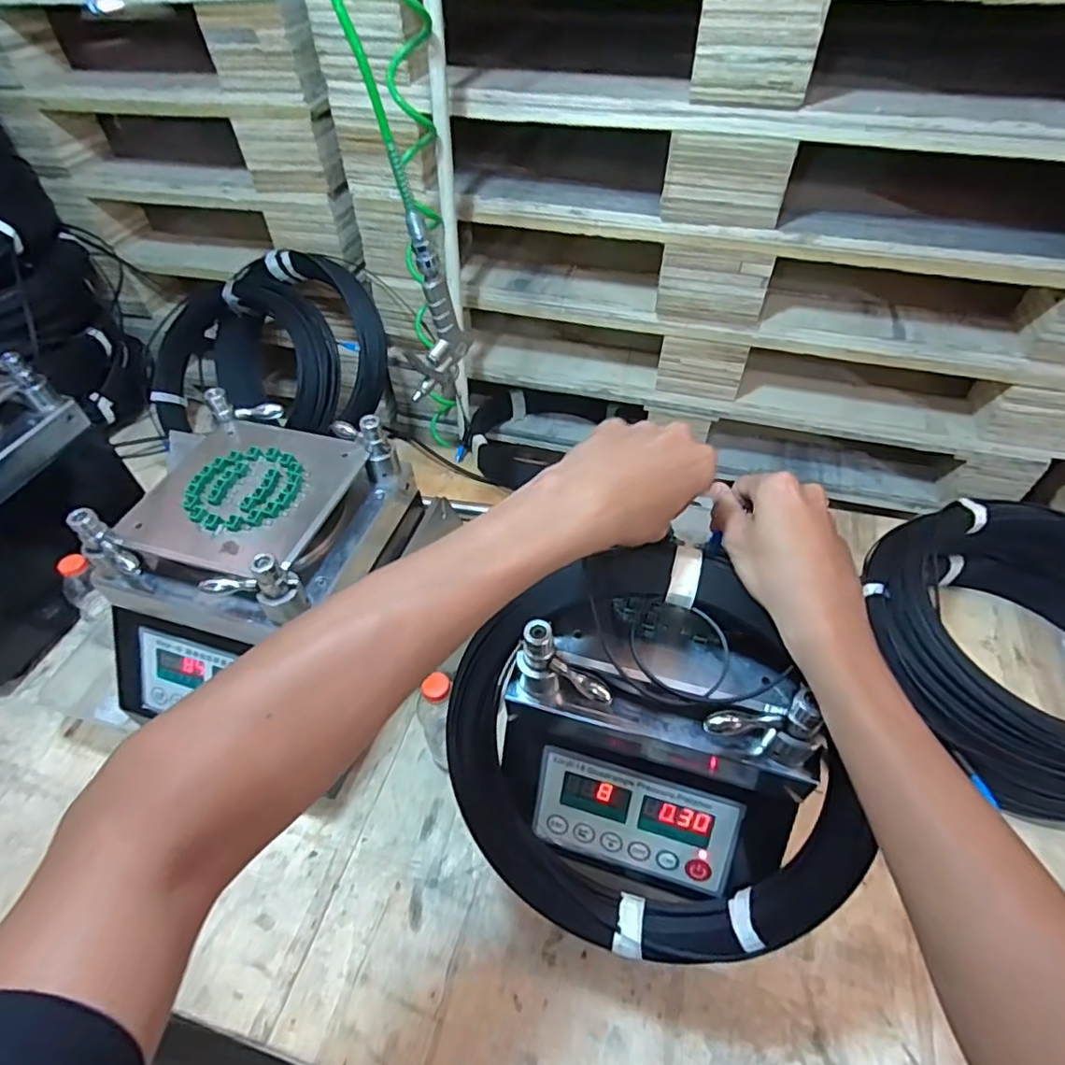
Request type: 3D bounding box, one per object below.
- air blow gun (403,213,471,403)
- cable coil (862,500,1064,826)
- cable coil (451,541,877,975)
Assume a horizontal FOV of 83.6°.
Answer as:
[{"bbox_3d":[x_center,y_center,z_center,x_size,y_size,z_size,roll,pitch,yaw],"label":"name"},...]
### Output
[{"bbox_3d":[-0.106,-0.222,0.614,0.032,0.175,0.076,21,54,19],"label":"air blow gun"},{"bbox_3d":[0.502,0.116,0.618,0.275,0.124,0.302,-1,50,2],"label":"cable coil"},{"bbox_3d":[0.067,0.165,0.420,0.257,0.292,0.033,-24,3,17],"label":"cable coil"}]

